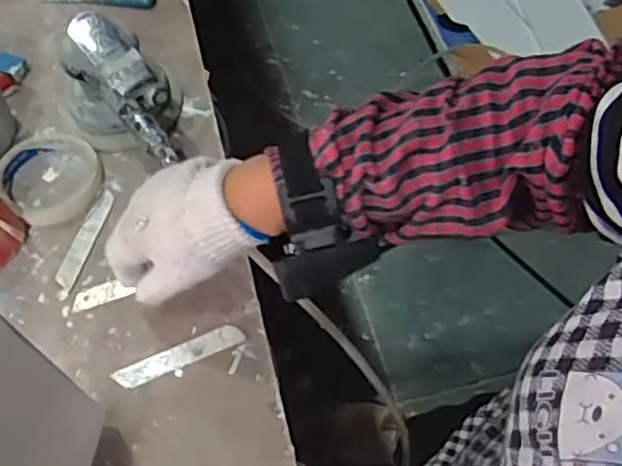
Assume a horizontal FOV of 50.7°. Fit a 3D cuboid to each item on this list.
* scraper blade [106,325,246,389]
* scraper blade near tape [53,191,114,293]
[{"bbox_3d":[-0.100,0.095,0.504,0.099,0.004,0.020,-23,67,-11],"label":"scraper blade"},{"bbox_3d":[-0.194,0.003,0.568,0.020,0.006,0.099,10,59,8],"label":"scraper blade near tape"}]

